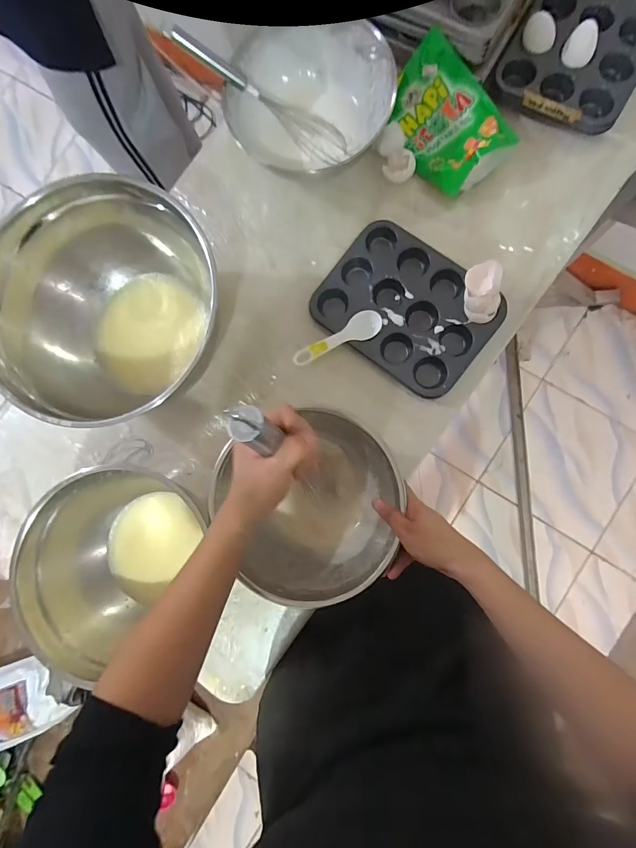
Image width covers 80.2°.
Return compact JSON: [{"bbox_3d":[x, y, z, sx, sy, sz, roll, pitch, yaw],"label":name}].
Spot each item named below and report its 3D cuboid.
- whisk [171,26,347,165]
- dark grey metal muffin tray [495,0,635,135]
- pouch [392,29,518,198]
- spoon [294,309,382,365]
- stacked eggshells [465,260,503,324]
[{"bbox_3d":[-0.075,-0.481,0.564,0.261,0.044,0.067,20,86,-23],"label":"whisk"},{"bbox_3d":[0.395,-0.565,0.565,0.191,0.047,0.251,29,89,7],"label":"dark grey metal muffin tray"},{"bbox_3d":[0.192,-0.456,0.567,0.126,0.065,0.197,-33,83,2],"label":"pouch"},{"bbox_3d":[0.028,-0.129,0.569,0.140,0.012,0.040,-22,84,3],"label":"spoon"},{"bbox_3d":[0.231,-0.185,0.534,0.047,0.070,0.047,-11,53,5],"label":"stacked eggshells"}]

